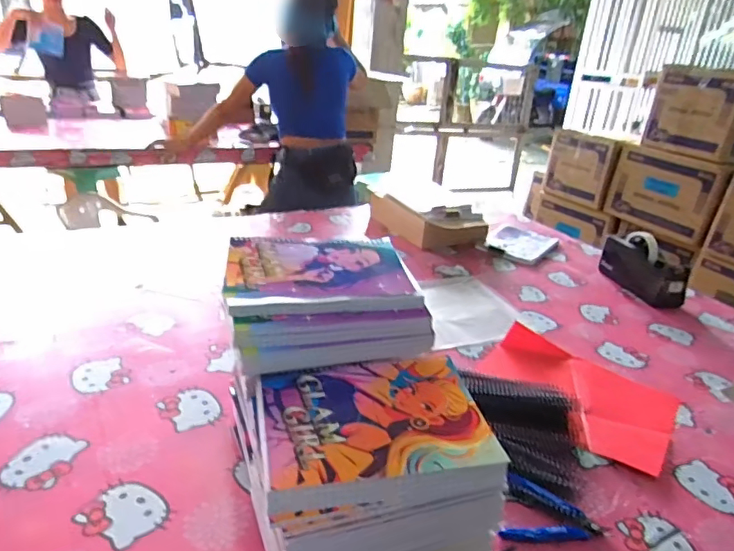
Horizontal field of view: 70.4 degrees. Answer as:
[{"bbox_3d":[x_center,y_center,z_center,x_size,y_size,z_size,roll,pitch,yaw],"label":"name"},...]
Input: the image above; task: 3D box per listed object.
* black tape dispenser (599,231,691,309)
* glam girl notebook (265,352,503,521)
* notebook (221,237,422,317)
[{"bbox_3d":[0.615,-0.021,1.177,0.065,0.114,0.213,-7,27,-25],"label":"black tape dispenser"},{"bbox_3d":[0.006,0.136,0.479,0.197,0.028,0.148,-4,29,-16],"label":"glam girl notebook"},{"bbox_3d":[-0.055,-0.007,0.594,0.200,0.020,0.164,-1,25,-14],"label":"notebook"}]

